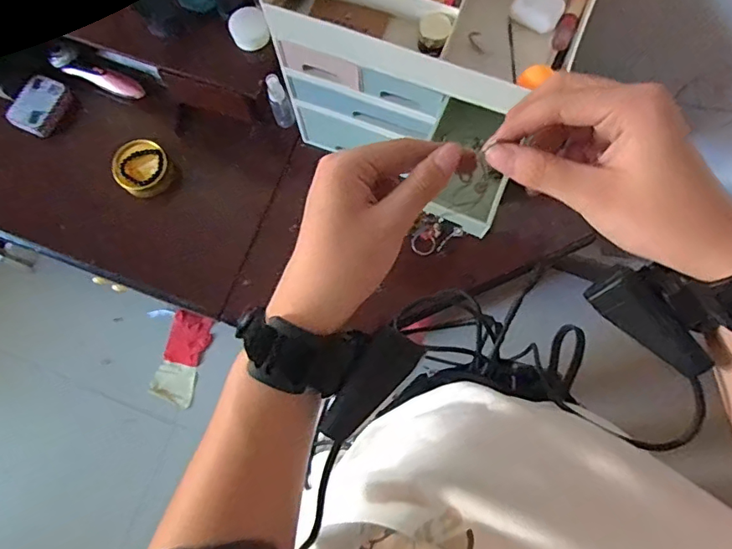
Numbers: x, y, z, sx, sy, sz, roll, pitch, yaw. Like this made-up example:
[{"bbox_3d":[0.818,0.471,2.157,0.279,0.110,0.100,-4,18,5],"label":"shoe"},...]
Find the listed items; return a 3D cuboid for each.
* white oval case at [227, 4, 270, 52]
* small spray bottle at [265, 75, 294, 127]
[{"bbox_3d":[-0.168,-0.357,0.735,0.054,0.020,0.055,-16,109,9],"label":"white oval case"},{"bbox_3d":[-0.132,-0.261,0.770,0.026,0.102,0.025,0,76,1],"label":"small spray bottle"}]

